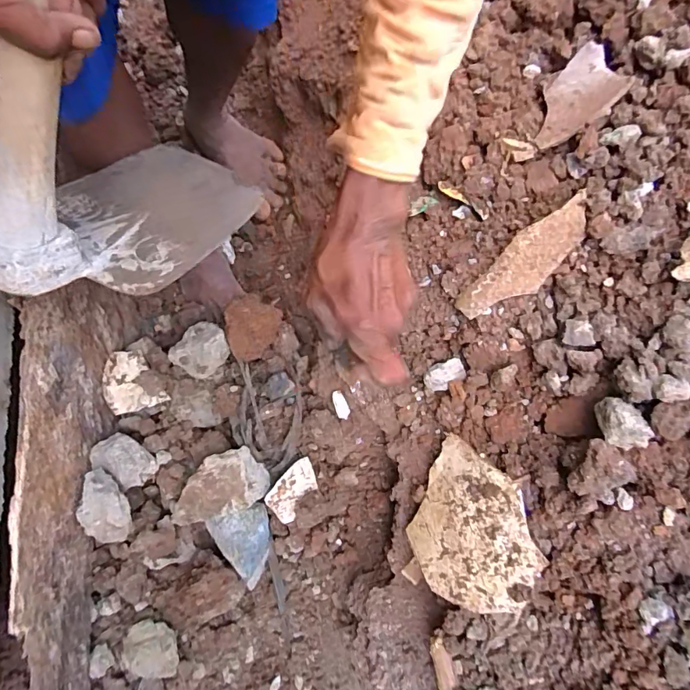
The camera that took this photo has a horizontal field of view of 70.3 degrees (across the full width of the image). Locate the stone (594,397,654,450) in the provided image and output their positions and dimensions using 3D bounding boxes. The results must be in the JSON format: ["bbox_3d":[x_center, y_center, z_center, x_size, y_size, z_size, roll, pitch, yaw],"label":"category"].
[{"bbox_3d":[0.211,0.059,0.373,0.028,0.025,0.039,-7,73,-4],"label":"stone"}]

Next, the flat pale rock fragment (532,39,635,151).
[{"bbox_3d":[0.201,-0.218,0.433,0.089,0.007,0.065,-44,52,17],"label":"flat pale rock fragment"}]

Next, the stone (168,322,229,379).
[{"bbox_3d":[-0.182,0.006,0.613,0.060,0.054,0.066,0,72,-1],"label":"stone"}]

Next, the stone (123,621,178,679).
[{"bbox_3d":[-0.212,0.338,0.539,0.048,0.037,0.062,-12,73,-5],"label":"stone"}]

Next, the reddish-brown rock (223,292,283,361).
[{"bbox_3d":[-0.119,-0.021,0.609,0.062,0.047,0.077,20,73,5],"label":"reddish-brown rock"}]

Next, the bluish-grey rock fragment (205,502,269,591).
[{"bbox_3d":[-0.122,0.244,0.591,0.069,0.036,0.087,-19,74,-7],"label":"bluish-grey rock fragment"}]

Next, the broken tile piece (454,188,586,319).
[{"bbox_3d":[0.155,-0.071,0.425,0.131,0.017,0.043,-43,76,19],"label":"broken tile piece"}]

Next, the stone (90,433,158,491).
[{"bbox_3d":[-0.259,0.133,0.572,0.064,0.041,0.048,32,74,8],"label":"stone"}]

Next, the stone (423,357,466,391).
[{"bbox_3d":[0.096,0.029,0.476,0.038,0.014,0.025,-20,74,-8],"label":"stone"}]

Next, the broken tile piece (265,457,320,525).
[{"bbox_3d":[-0.061,0.172,0.583,0.046,0.006,0.074,42,82,-25],"label":"broken tile piece"}]

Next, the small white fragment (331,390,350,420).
[{"bbox_3d":[-0.005,0.071,0.575,0.017,0.005,0.034,-21,87,19],"label":"small white fragment"}]

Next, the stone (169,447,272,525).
[{"bbox_3d":[-0.152,0.167,0.576,0.114,0.035,0.066,-19,74,-7],"label":"stone"}]

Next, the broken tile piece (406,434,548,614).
[{"bbox_3d":[0.109,0.161,0.427,0.120,0.013,0.119,30,101,44],"label":"broken tile piece"}]

